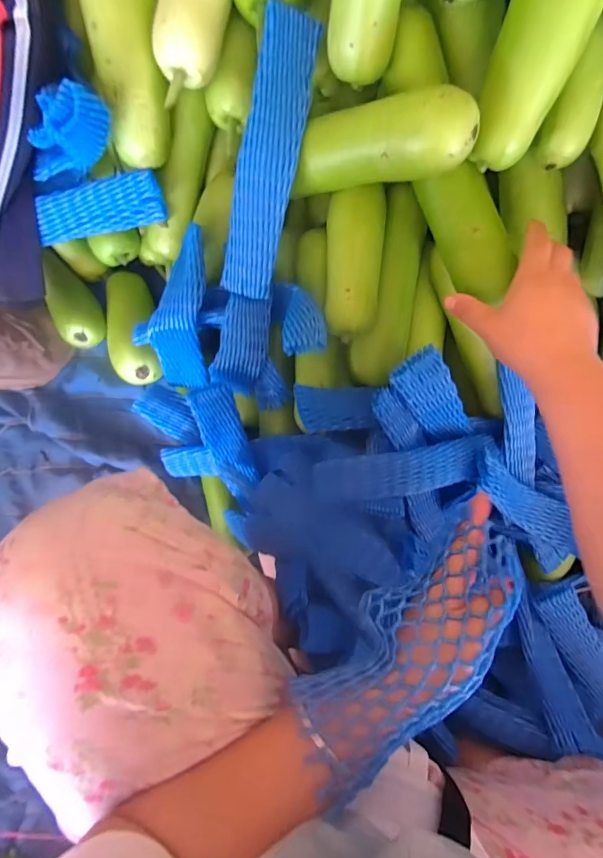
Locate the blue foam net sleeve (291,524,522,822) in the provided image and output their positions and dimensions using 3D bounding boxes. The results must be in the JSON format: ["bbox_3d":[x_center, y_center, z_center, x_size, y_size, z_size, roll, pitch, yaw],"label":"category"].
[{"bbox_3d":[0.081,0.152,0.289,0.199,0.076,0.072,-38,92,3],"label":"blue foam net sleeve"}]

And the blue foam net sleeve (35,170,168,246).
[{"bbox_3d":[-0.219,-0.238,0.458,0.145,0.020,0.048,-5,126,13],"label":"blue foam net sleeve"}]

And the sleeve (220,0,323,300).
[{"bbox_3d":[-0.031,-0.243,0.393,0.052,0.033,0.233,15,113,0],"label":"sleeve"}]

